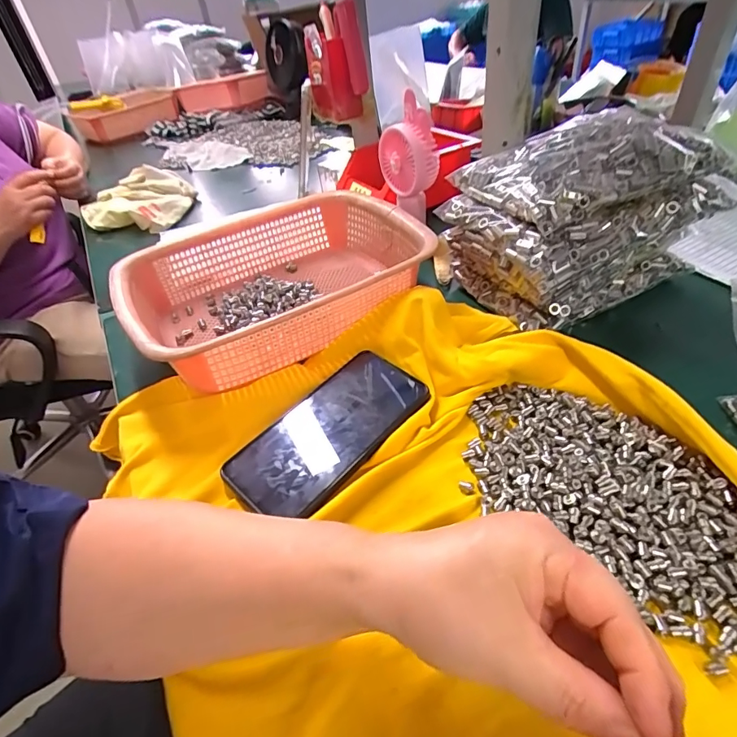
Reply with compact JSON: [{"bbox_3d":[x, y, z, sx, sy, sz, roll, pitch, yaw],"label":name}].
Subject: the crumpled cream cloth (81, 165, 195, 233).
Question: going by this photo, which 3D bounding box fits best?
[{"bbox_3d":[-0.399,-0.285,0.770,0.176,0.044,0.149,-1,42,7],"label":"crumpled cream cloth"}]

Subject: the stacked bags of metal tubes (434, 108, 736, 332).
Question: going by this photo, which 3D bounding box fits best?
[{"bbox_3d":[0.207,-0.152,0.450,0.227,0.138,0.158,-22,45,-16],"label":"stacked bags of metal tubes"}]

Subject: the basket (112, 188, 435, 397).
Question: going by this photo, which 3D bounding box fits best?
[{"bbox_3d":[-0.095,-0.088,0.471,0.282,0.073,0.211,-26,46,-20],"label":"basket"}]

